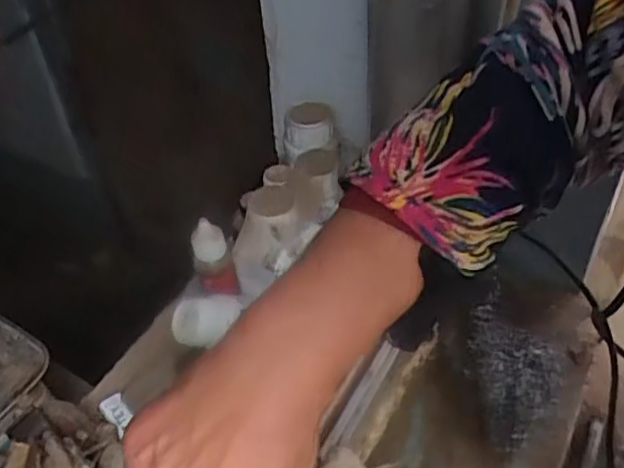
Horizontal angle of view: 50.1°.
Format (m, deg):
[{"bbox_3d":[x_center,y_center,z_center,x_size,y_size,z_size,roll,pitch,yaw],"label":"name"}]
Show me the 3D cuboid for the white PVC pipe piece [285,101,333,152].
[{"bbox_3d":[-0.003,-0.082,0.497,0.036,0.025,0.029,-1,45,3],"label":"white PVC pipe piece"}]

